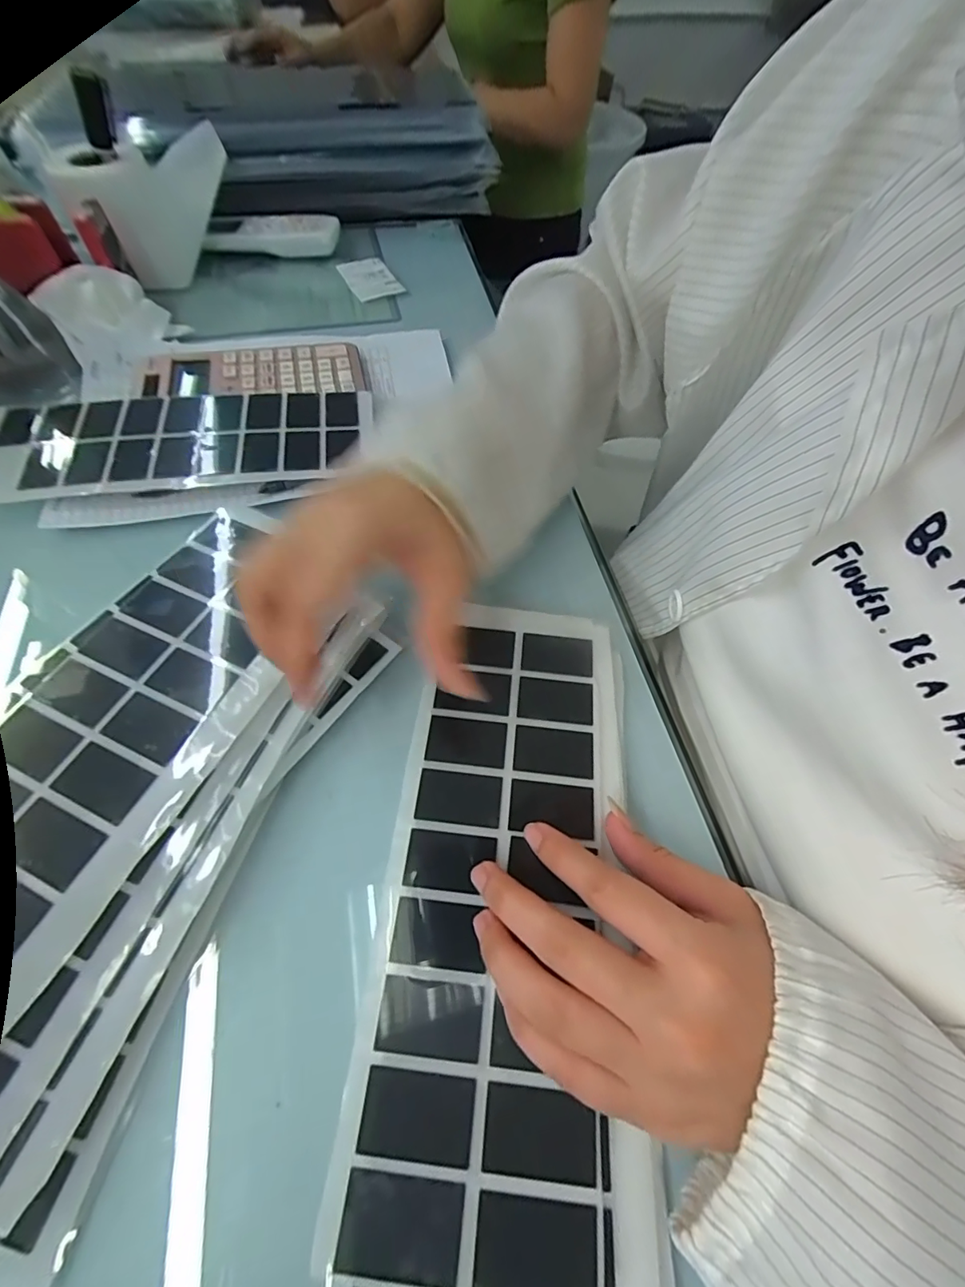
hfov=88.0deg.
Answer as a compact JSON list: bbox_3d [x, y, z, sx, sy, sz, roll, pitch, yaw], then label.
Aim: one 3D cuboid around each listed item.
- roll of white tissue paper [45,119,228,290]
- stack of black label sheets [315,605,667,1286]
[{"bbox_3d":[-0.330,-0.437,0.523,0.162,0.123,0.069,-28,62,-18],"label":"roll of white tissue paper"},{"bbox_3d":[0.015,0.103,0.228,0.112,0.008,0.278,7,59,3],"label":"stack of black label sheets"}]

